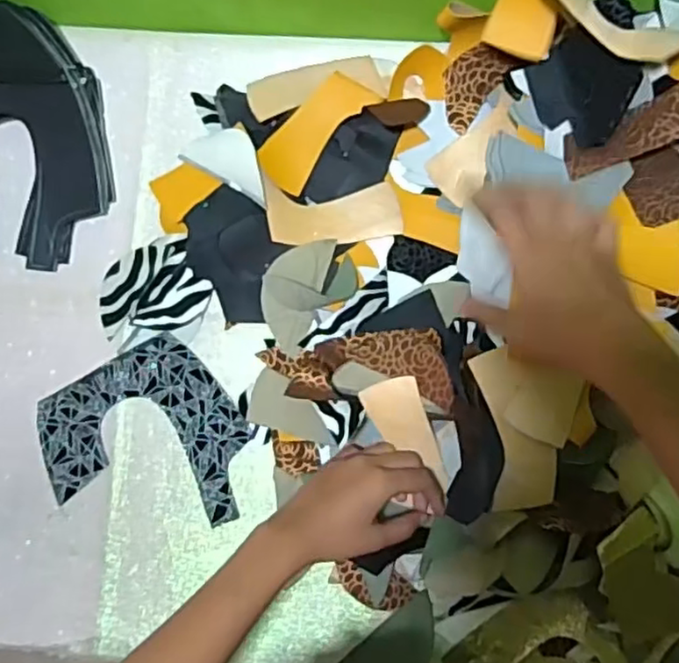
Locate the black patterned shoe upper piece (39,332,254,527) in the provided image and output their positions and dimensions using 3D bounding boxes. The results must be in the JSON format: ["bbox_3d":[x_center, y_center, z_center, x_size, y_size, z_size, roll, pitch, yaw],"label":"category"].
[{"bbox_3d":[-0.184,0.094,0.621,0.193,0.006,0.166,-5,84,6],"label":"black patterned shoe upper piece"}]

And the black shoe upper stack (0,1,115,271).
[{"bbox_3d":[-0.316,-0.182,0.629,0.187,0.059,0.227,2,85,6],"label":"black shoe upper stack"}]

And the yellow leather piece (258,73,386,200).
[{"bbox_3d":[-0.020,-0.183,0.604,0.050,0.007,0.118,42,94,-9],"label":"yellow leather piece"}]

